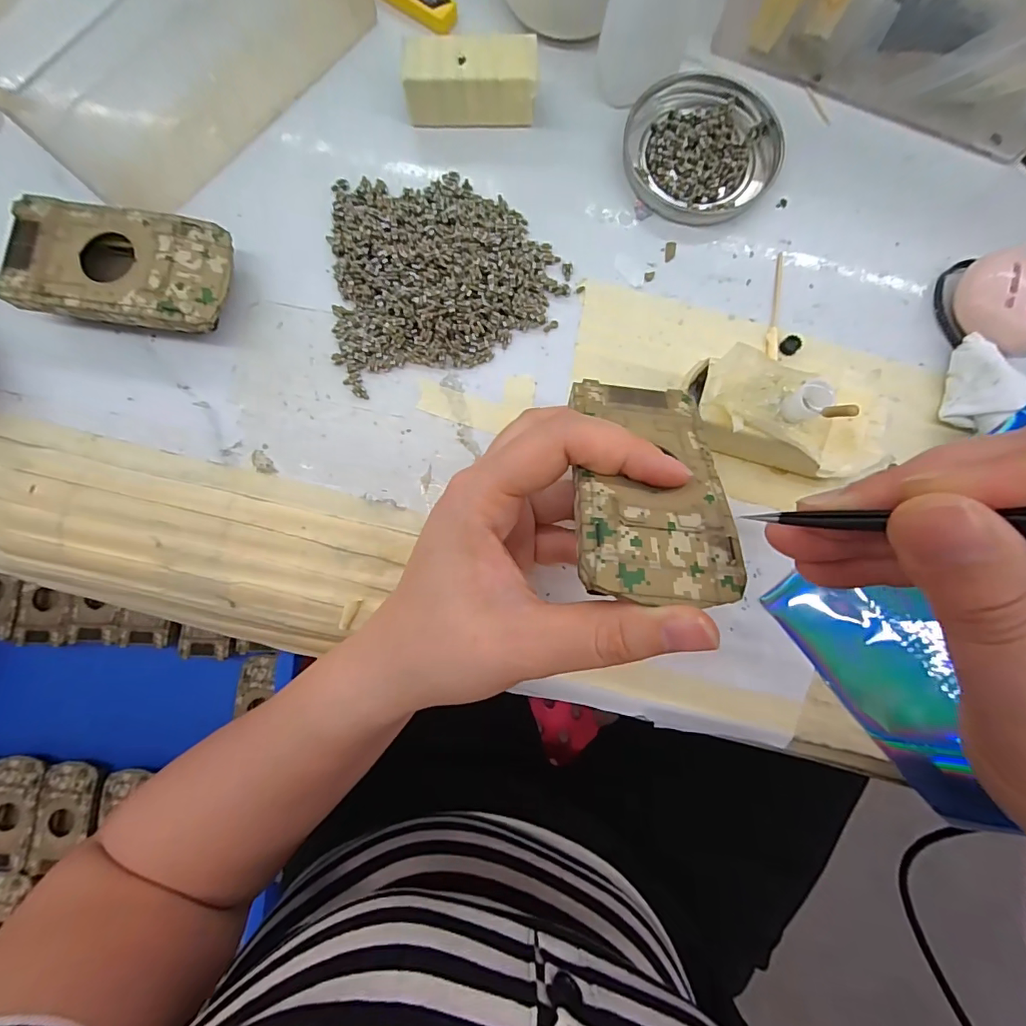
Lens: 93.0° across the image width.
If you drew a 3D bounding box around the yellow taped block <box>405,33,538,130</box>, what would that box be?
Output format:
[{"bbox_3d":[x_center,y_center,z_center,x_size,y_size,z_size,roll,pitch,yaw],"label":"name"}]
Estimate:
[{"bbox_3d":[-0.021,-0.213,0.245,0.063,0.028,0.025,1,84,-1],"label":"yellow taped block"}]

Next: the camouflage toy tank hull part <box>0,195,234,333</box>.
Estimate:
[{"bbox_3d":[-0.179,-0.113,0.230,0.093,0.025,0.050,7,84,0],"label":"camouflage toy tank hull part"}]

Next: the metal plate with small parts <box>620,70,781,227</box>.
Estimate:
[{"bbox_3d":[0.097,-0.193,0.253,0.077,0.008,0.082,-5,84,-1],"label":"metal plate with small parts"}]

